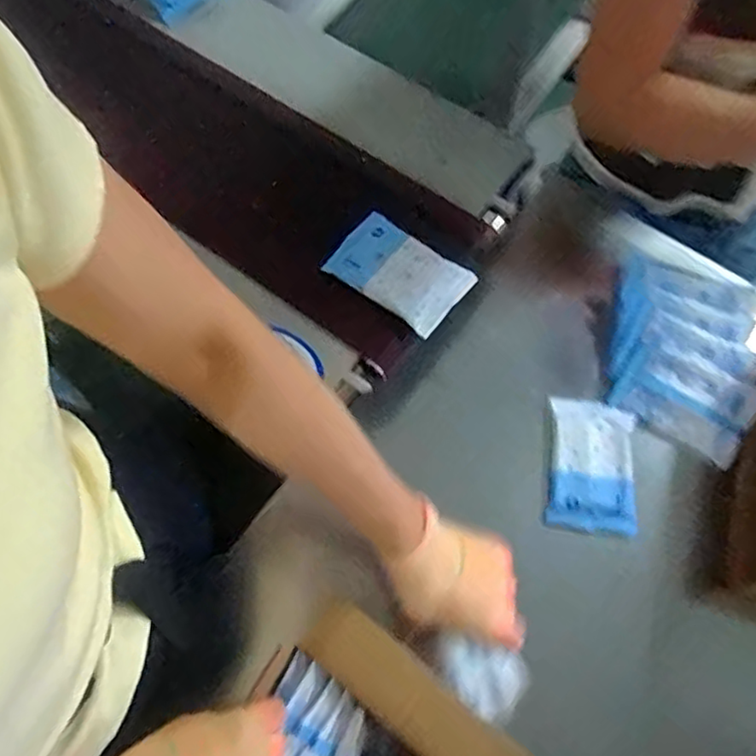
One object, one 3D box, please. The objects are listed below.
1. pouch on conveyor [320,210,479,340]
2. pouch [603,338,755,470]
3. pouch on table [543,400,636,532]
[{"bbox_3d":[0.020,-0.106,0.653,0.134,0.029,0.080,36,72,14],"label":"pouch on conveyor"},{"bbox_3d":[0.319,0.022,0.678,0.135,0.022,0.082,29,96,16],"label":"pouch"},{"bbox_3d":[0.218,0.088,0.657,0.084,0.013,0.135,8,67,4],"label":"pouch on table"}]

